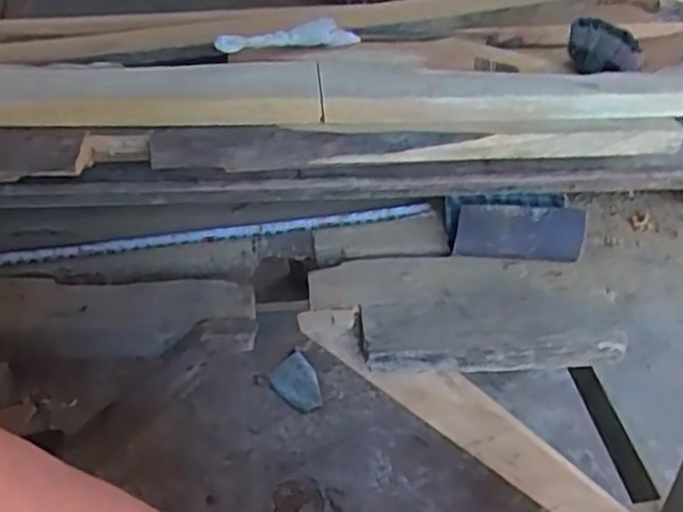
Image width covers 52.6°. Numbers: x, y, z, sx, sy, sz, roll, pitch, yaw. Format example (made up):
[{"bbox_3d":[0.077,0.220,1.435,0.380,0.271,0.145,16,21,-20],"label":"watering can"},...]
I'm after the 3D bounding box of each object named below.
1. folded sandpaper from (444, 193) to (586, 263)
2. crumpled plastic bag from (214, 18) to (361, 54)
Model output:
[{"bbox_3d":[0.140,-0.025,0.561,0.104,0.037,0.046,3,35,0],"label":"folded sandpaper"},{"bbox_3d":[-0.040,-0.172,0.542,0.121,0.020,0.017,-20,41,-29],"label":"crumpled plastic bag"}]

